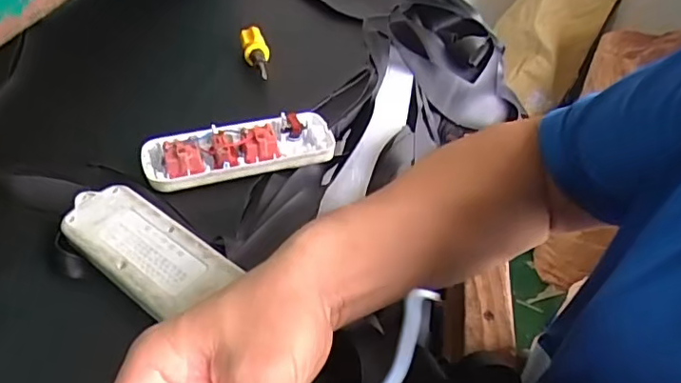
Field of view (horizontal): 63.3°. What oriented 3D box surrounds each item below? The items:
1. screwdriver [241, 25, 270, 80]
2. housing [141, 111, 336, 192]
[{"bbox_3d":[-0.091,-0.152,0.604,0.026,0.027,0.086,-5,41,-15],"label":"screwdriver"},{"bbox_3d":[-0.084,-0.036,0.472,0.158,0.028,0.054,-10,42,-20],"label":"housing"}]

